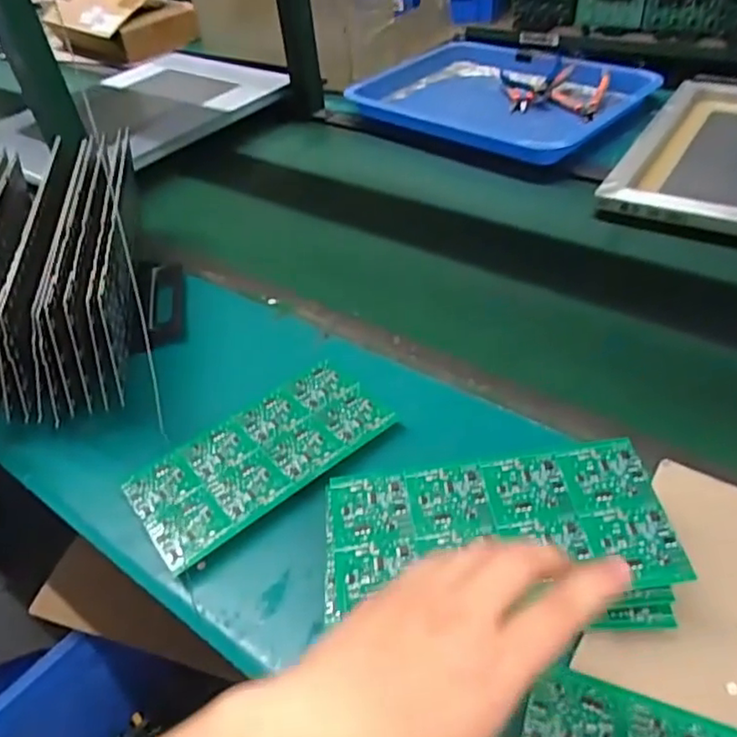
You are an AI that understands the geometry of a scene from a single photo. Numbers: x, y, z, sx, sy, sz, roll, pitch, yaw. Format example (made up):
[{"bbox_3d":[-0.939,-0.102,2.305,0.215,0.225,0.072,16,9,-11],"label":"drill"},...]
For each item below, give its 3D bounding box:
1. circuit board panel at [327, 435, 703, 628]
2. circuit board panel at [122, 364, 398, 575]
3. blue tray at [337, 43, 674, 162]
[{"bbox_3d":[0.084,0.106,0.432,0.226,0.008,0.105,-7,44,2],"label":"circuit board panel"},{"bbox_3d":[-0.092,0.073,0.546,0.217,0.005,0.106,-31,49,-21],"label":"circuit board panel"},{"bbox_3d":[0.216,-0.449,1.033,0.321,0.064,0.415,-33,45,-31],"label":"blue tray"}]

